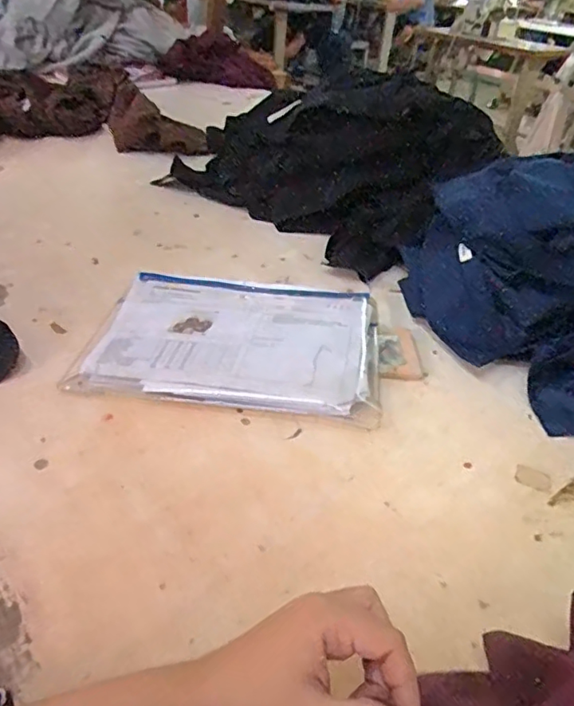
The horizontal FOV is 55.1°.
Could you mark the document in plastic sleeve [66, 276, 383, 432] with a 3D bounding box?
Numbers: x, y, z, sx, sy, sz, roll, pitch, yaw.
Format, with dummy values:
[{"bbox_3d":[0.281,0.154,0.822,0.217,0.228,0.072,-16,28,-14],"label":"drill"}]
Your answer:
[{"bbox_3d":[-0.058,-0.026,0.661,0.326,0.019,0.258,5,37,4],"label":"document in plastic sleeve"}]

